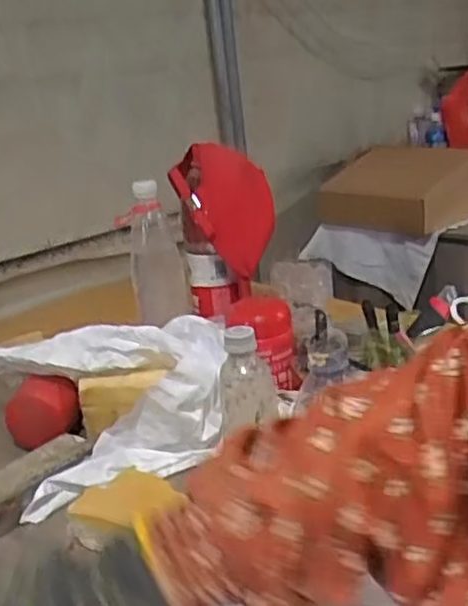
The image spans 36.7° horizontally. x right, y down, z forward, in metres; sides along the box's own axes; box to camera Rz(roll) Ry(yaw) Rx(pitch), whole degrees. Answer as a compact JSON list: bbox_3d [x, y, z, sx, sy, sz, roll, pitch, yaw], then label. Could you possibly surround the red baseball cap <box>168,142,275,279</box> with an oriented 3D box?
[{"bbox_3d":[-0.015,-0.133,0.985,0.091,0.173,0.113,-22,23,-35],"label":"red baseball cap"}]

